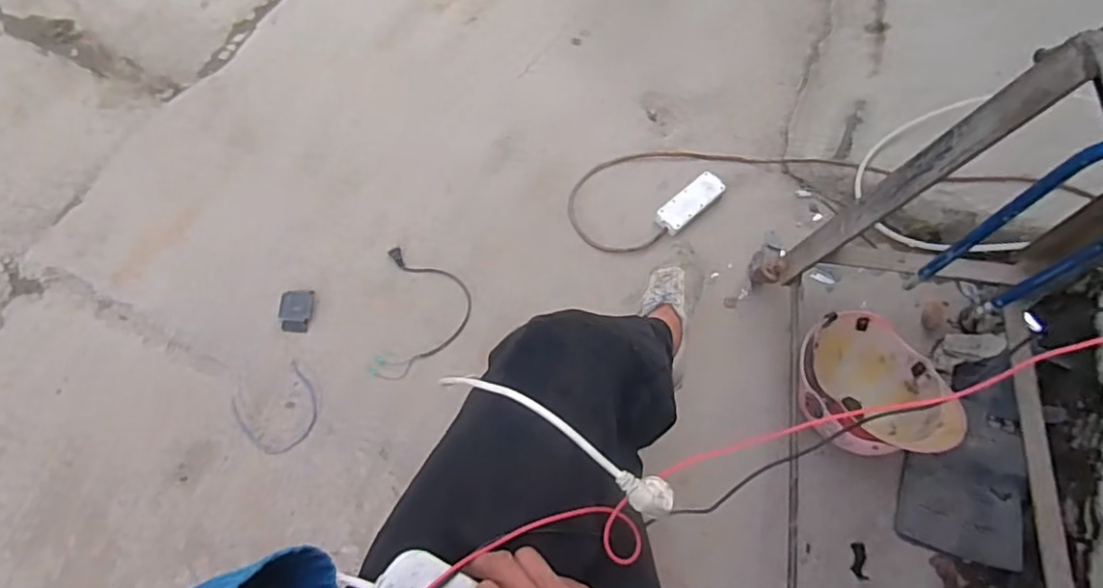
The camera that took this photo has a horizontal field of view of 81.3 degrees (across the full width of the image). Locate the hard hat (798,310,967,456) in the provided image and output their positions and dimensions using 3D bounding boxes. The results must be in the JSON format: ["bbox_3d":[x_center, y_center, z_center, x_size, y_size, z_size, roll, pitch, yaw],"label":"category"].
[{"bbox_3d":[0.544,0.172,1.123,0.228,0.146,0.270,-31,73,-16],"label":"hard hat"}]

